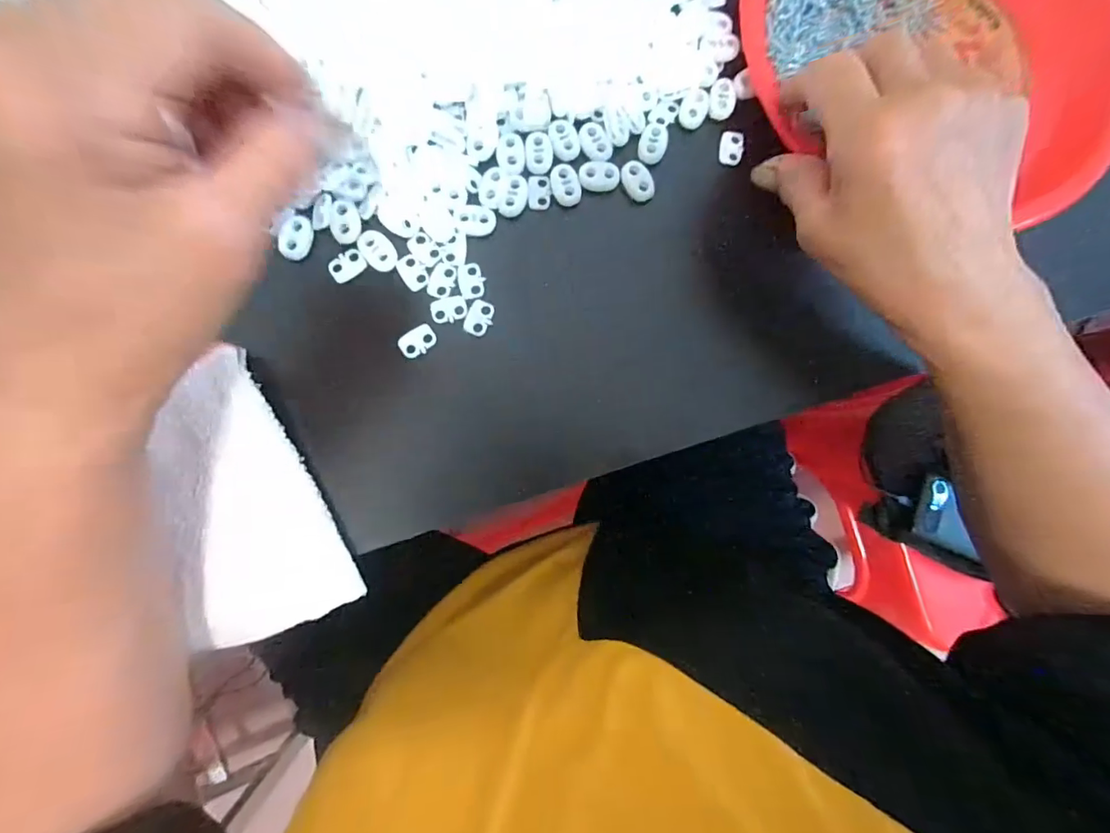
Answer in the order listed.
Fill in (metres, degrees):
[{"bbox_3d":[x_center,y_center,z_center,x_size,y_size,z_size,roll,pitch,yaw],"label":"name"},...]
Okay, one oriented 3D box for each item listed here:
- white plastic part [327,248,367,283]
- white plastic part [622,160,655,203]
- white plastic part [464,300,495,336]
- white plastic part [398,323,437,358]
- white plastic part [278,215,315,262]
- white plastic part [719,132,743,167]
[{"bbox_3d":[-0.108,-0.079,0.261,0.019,0.004,0.013,-32,89,-6],"label":"white plastic part"},{"bbox_3d":[0.046,-0.130,0.275,0.016,0.004,0.022,-35,89,-6],"label":"white plastic part"},{"bbox_3d":[-0.040,-0.052,0.264,0.013,0.004,0.019,24,84,-3],"label":"white plastic part"},{"bbox_3d":[-0.072,-0.039,0.260,0.019,0.004,0.013,-27,88,-6],"label":"white plastic part"},{"bbox_3d":[-0.133,-0.092,0.258,0.014,0.005,0.022,13,85,-4],"label":"white plastic part"},{"bbox_3d":[0.100,-0.153,0.284,0.012,0.004,0.018,5,85,-4],"label":"white plastic part"}]

